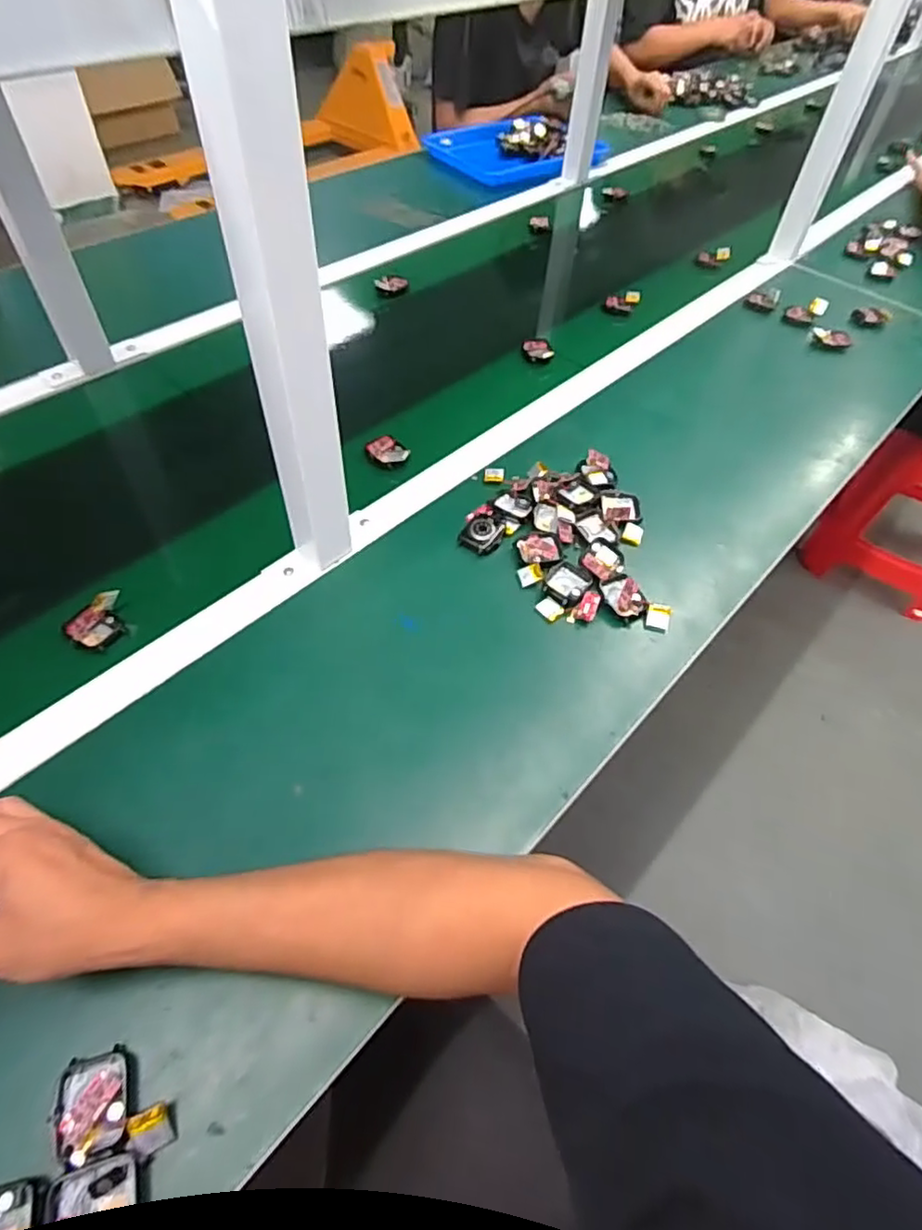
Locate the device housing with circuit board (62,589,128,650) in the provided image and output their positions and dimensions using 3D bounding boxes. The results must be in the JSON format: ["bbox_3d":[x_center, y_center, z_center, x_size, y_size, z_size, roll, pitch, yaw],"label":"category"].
[{"bbox_3d":[-0.311,0.006,0.532,0.050,0.031,0.039,-34,63,-25],"label":"device housing with circuit board"}]

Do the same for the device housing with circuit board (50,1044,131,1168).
[{"bbox_3d":[-0.202,0.270,0.342,0.035,0.013,0.048,-17,57,-15],"label":"device housing with circuit board"}]

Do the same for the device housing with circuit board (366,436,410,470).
[{"bbox_3d":[-0.083,-0.183,0.701,0.045,0.022,0.041,-7,55,-9],"label":"device housing with circuit board"}]

